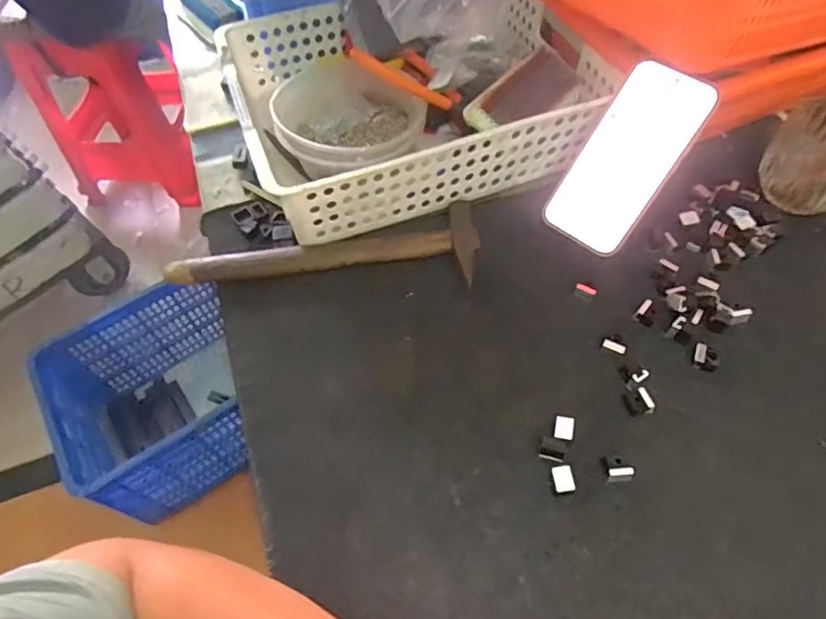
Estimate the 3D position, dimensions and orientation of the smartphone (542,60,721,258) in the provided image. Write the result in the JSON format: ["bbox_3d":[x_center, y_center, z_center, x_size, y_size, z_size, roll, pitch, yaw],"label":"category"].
[{"bbox_3d":[0.184,-0.130,0.469,0.080,0.010,0.159,37,109,22],"label":"smartphone"}]

